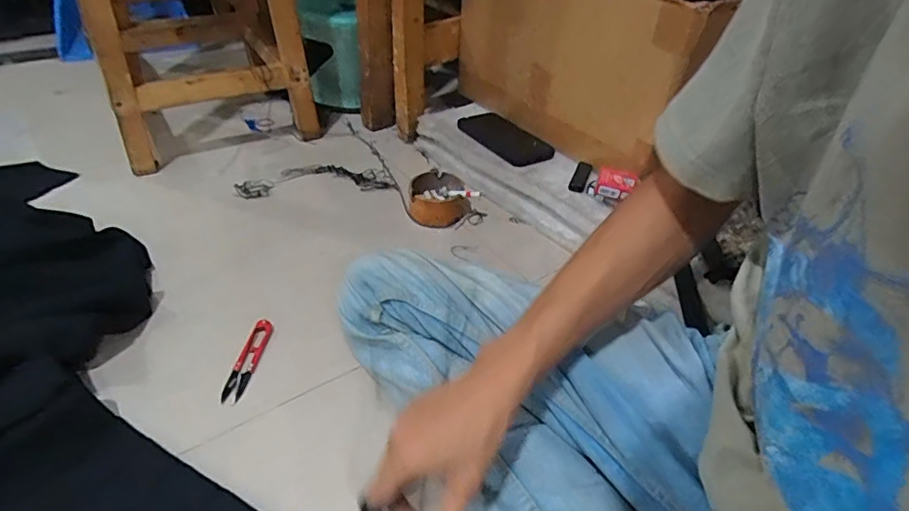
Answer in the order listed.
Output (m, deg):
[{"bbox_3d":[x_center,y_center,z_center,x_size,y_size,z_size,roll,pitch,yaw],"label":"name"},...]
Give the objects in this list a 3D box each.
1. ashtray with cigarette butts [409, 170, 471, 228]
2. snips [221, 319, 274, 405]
[{"bbox_3d":[-0.023,-0.083,0.792,0.090,0.042,0.089,1,40,-7],"label":"ashtray with cigarette butts"},{"bbox_3d":[-0.220,0.110,0.577,0.023,0.014,0.101,8,39,2],"label":"snips"}]

